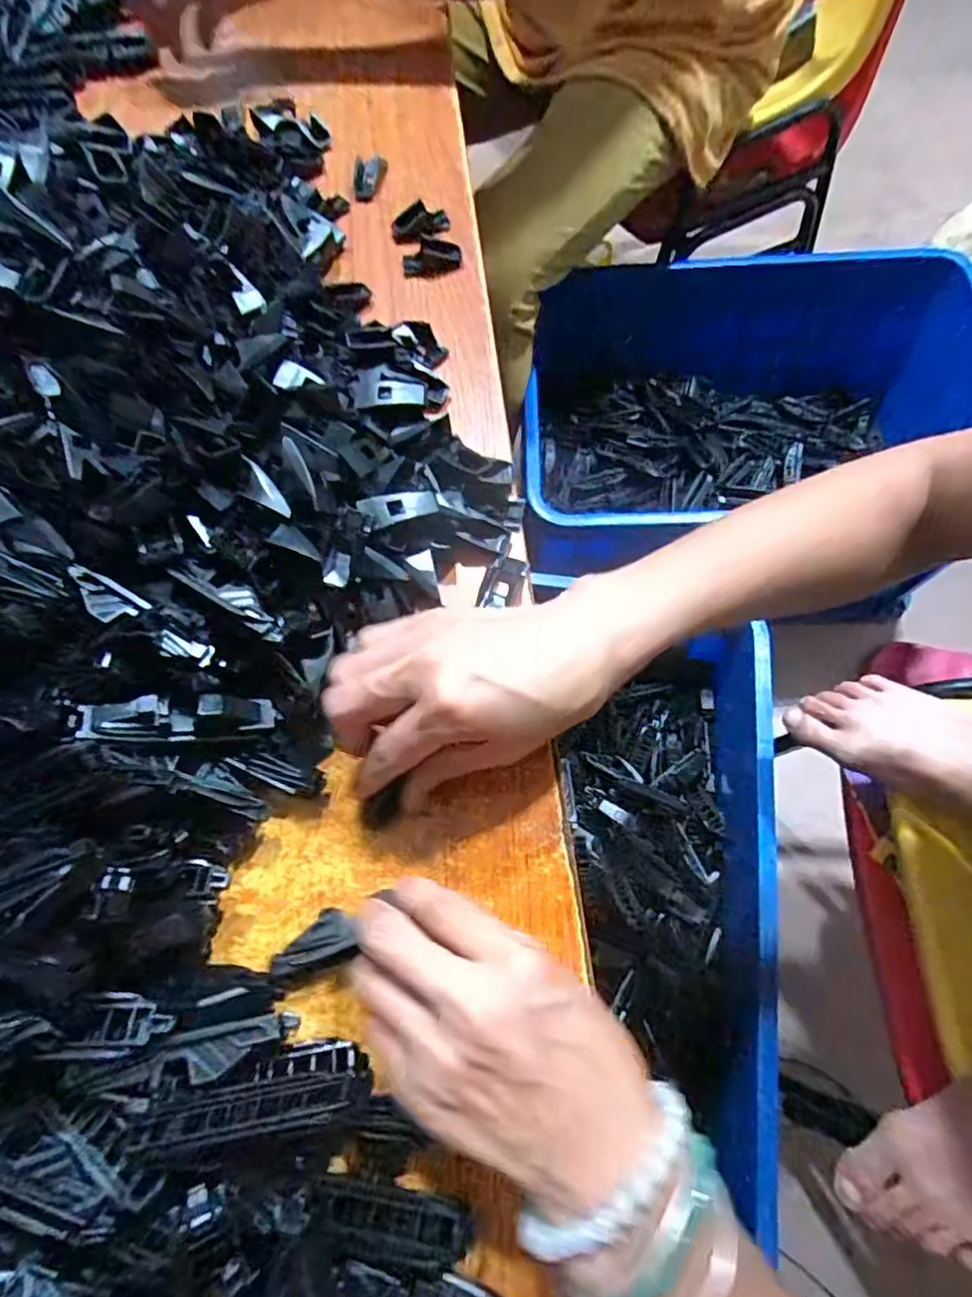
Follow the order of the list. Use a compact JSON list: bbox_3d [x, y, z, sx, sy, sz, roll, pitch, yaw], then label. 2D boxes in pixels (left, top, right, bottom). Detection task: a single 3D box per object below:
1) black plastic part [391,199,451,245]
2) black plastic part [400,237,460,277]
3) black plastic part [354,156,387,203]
[{"bbox_3d":[-0.048,-0.308,0.441,0.042,0.009,0.035,-11,67,-2],"label":"black plastic part"},{"bbox_3d":[-0.038,-0.274,0.427,0.041,0.009,0.027,-7,67,0],"label":"black plastic part"},{"bbox_3d":[-0.088,-0.359,0.463,0.025,0.009,0.045,-1,67,2],"label":"black plastic part"}]

